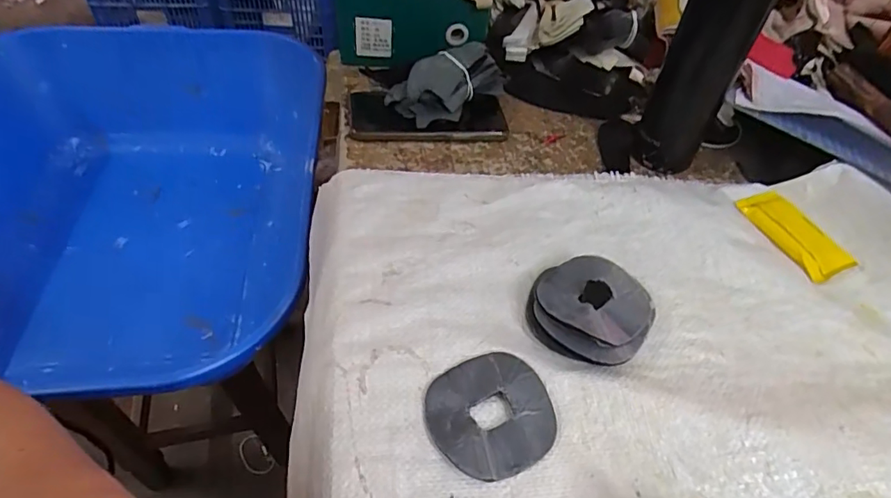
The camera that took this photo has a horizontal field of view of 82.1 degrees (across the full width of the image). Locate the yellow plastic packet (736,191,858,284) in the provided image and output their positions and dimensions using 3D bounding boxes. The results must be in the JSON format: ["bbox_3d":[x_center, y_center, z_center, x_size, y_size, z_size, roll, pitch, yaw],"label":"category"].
[{"bbox_3d":[0.315,-0.015,0.465,0.048,0.009,0.098,-14,51,-18],"label":"yellow plastic packet"}]

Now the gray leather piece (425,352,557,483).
[{"bbox_3d":[0.029,0.105,0.329,0.079,0.011,0.073,-22,57,-22],"label":"gray leather piece"}]

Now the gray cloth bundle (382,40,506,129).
[{"bbox_3d":[0.007,-0.175,0.544,0.132,0.051,0.075,-31,58,-29],"label":"gray cloth bundle"}]

